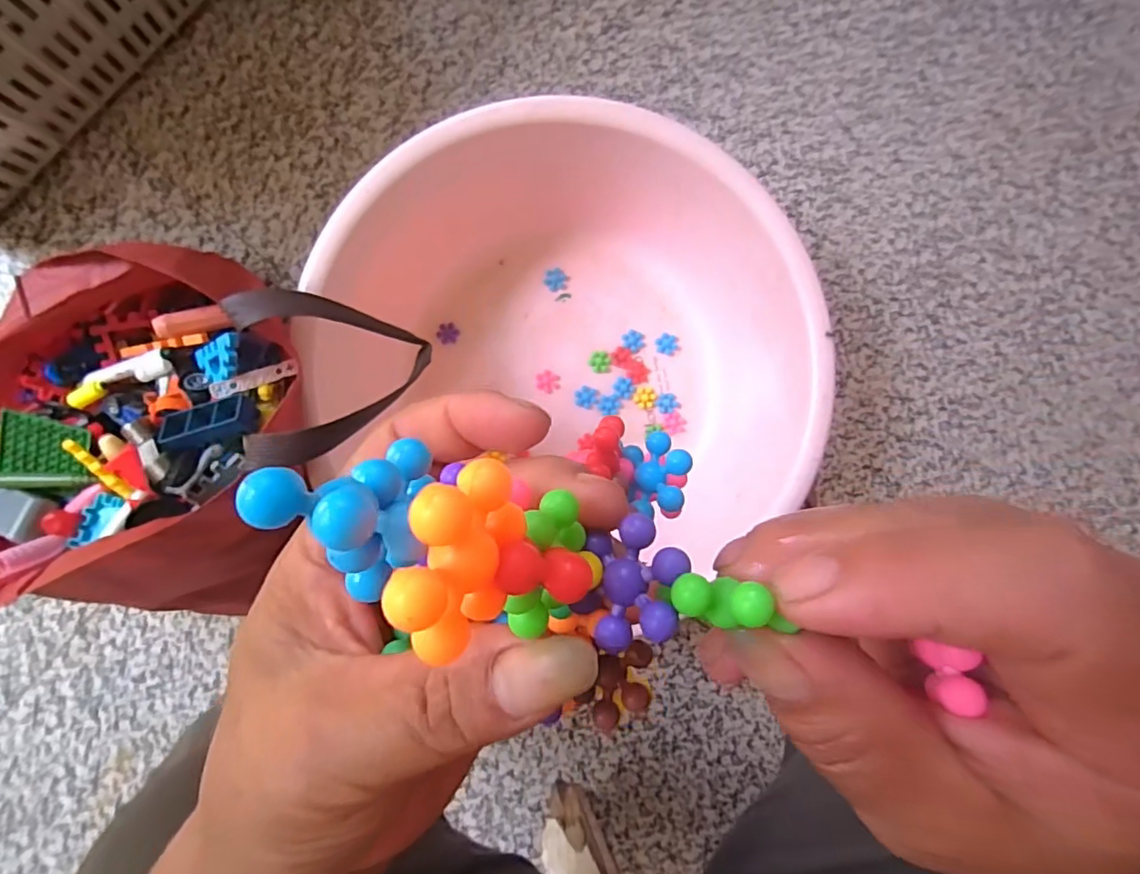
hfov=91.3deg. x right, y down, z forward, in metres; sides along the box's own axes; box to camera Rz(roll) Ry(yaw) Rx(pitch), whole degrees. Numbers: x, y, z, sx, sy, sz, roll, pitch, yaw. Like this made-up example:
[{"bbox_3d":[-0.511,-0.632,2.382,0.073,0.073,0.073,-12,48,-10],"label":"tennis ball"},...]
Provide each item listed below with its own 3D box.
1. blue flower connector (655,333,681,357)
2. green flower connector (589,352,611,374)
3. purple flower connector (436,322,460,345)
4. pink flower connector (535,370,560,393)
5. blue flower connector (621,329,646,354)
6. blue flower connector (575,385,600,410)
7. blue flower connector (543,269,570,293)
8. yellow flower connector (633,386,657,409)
[{"bbox_3d":[0.119,-0.112,0.676,0.030,0.009,0.025,13,87,-5],"label":"blue flower connector"},{"bbox_3d":[0.036,-0.090,0.672,0.025,0.009,0.026,-4,88,-5],"label":"green flower connector"},{"bbox_3d":[-0.145,-0.122,0.660,0.025,0.007,0.024,0,88,-5],"label":"purple flower connector"},{"bbox_3d":[-0.026,-0.067,0.669,0.030,0.004,0.025,33,86,-3],"label":"pink flower connector"},{"bbox_3d":[0.077,-0.117,0.675,0.026,0.005,0.026,0,88,-5],"label":"blue flower connector"},{"bbox_3d":[0.020,-0.047,0.667,0.029,0.004,0.026,16,87,-5],"label":"blue flower connector"},{"bbox_3d":[-0.016,-0.188,0.670,0.029,0.007,0.025,36,85,-3],"label":"blue flower connector"},{"bbox_3d":[0.091,-0.048,0.675,0.026,0.005,0.027,0,88,-5],"label":"yellow flower connector"}]

